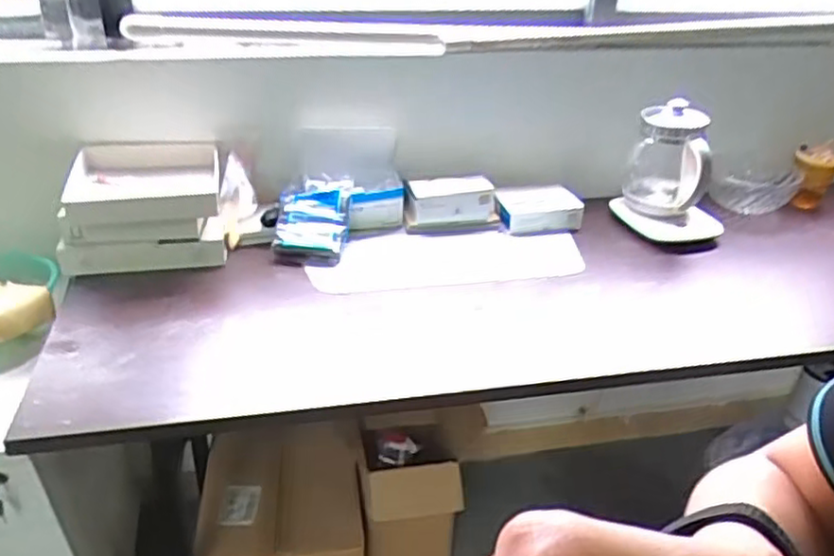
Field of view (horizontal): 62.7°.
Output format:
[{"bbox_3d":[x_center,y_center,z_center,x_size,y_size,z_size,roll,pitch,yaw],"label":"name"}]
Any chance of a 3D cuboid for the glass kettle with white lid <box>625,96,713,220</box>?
[{"bbox_3d":[0.481,-0.214,1.318,0.130,0.229,0.128,24,36,32],"label":"glass kettle with white lid"}]

